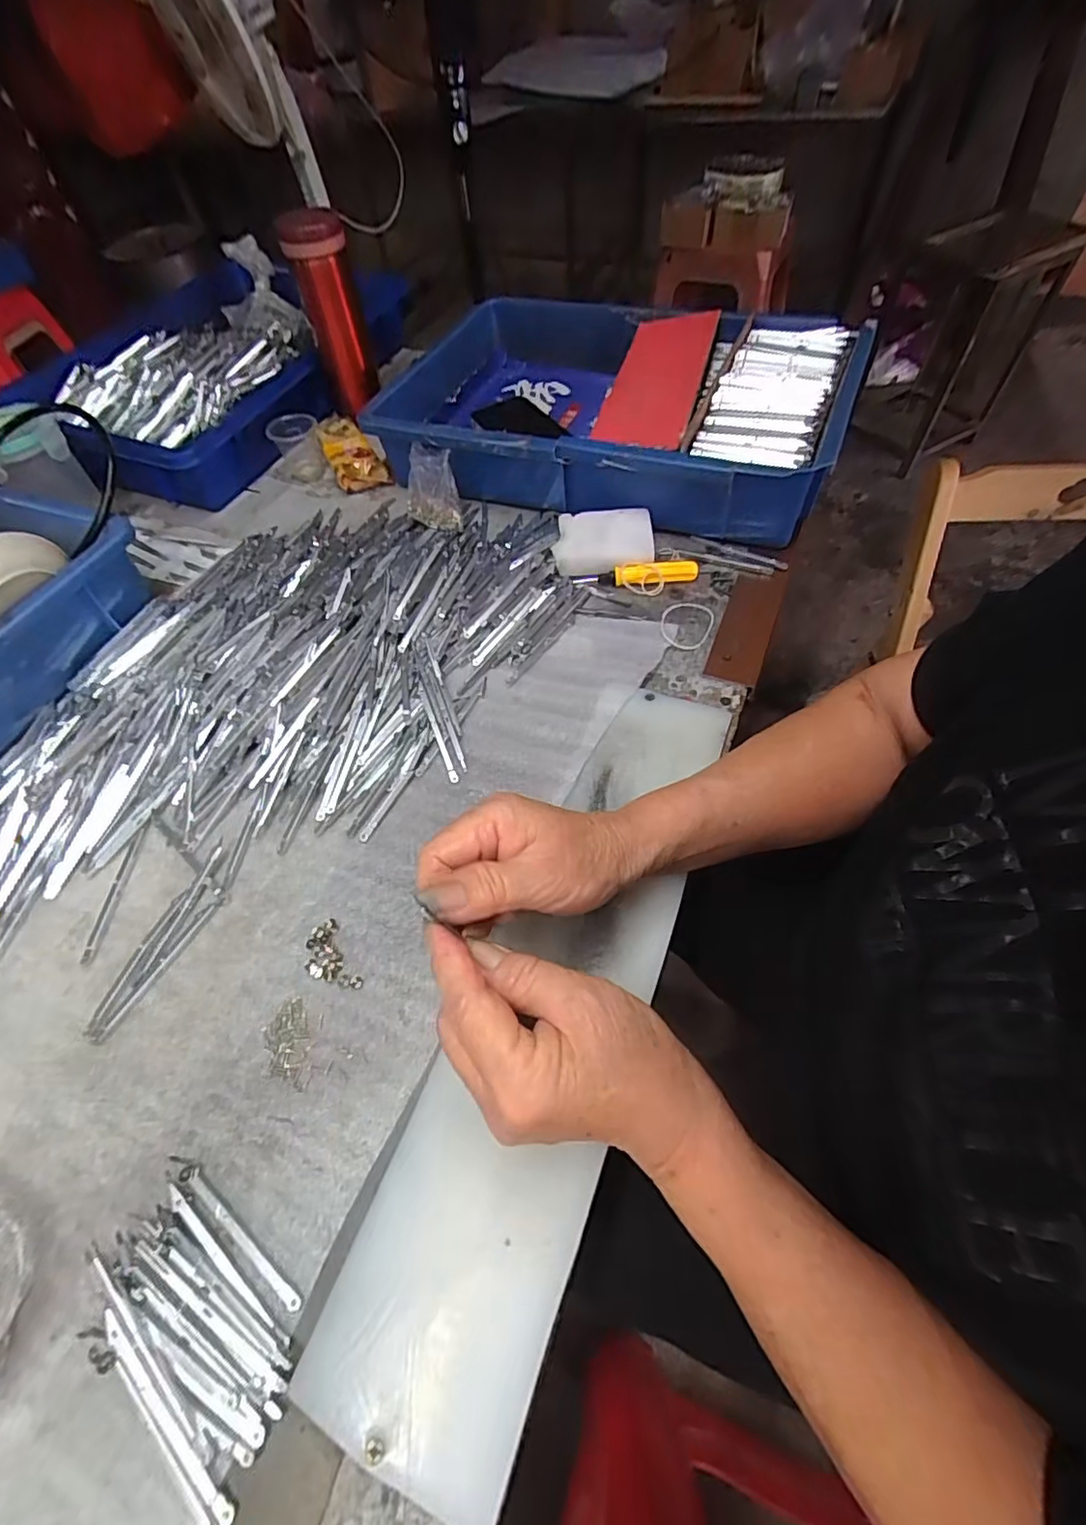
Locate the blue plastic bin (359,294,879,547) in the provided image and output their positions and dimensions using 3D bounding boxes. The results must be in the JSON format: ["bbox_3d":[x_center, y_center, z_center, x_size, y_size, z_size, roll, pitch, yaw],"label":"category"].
[{"bbox_3d":[0.068,-0.370,0.604,0.441,0.086,0.301,17,59,15],"label":"blue plastic bin"}]

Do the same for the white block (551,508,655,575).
[{"bbox_3d":[0.053,-0.198,0.514,0.084,0.024,0.061,1,56,4],"label":"white block"}]

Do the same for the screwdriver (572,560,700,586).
[{"bbox_3d":[0.080,-0.162,0.506,0.104,0.020,0.015,-2,56,2],"label":"screwdriver"}]

